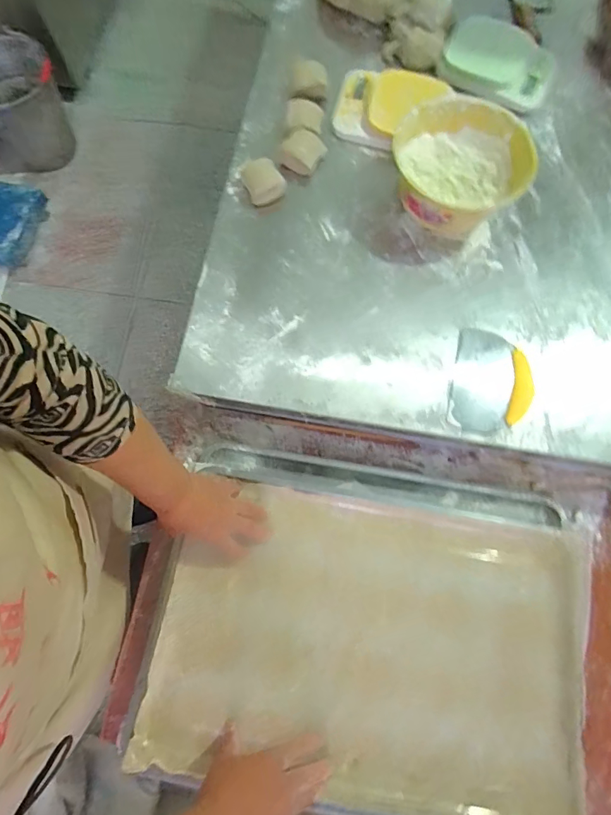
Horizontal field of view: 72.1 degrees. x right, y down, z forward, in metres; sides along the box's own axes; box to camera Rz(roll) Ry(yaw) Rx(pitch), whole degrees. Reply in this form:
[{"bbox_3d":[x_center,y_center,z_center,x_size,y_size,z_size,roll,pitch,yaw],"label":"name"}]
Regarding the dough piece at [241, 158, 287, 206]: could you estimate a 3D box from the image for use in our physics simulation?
[{"bbox_3d":[-0.070,-0.371,0.684,0.057,0.033,0.075,-22,76,-7],"label":"dough piece"}]

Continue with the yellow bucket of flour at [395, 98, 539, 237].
[{"bbox_3d":[0.239,-0.370,0.655,0.189,0.092,0.178,0,74,-1],"label":"yellow bucket of flour"}]

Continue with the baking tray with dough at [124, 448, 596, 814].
[{"bbox_3d":[0.084,0.304,0.599,0.607,0.064,0.425,9,74,1],"label":"baking tray with dough"}]

